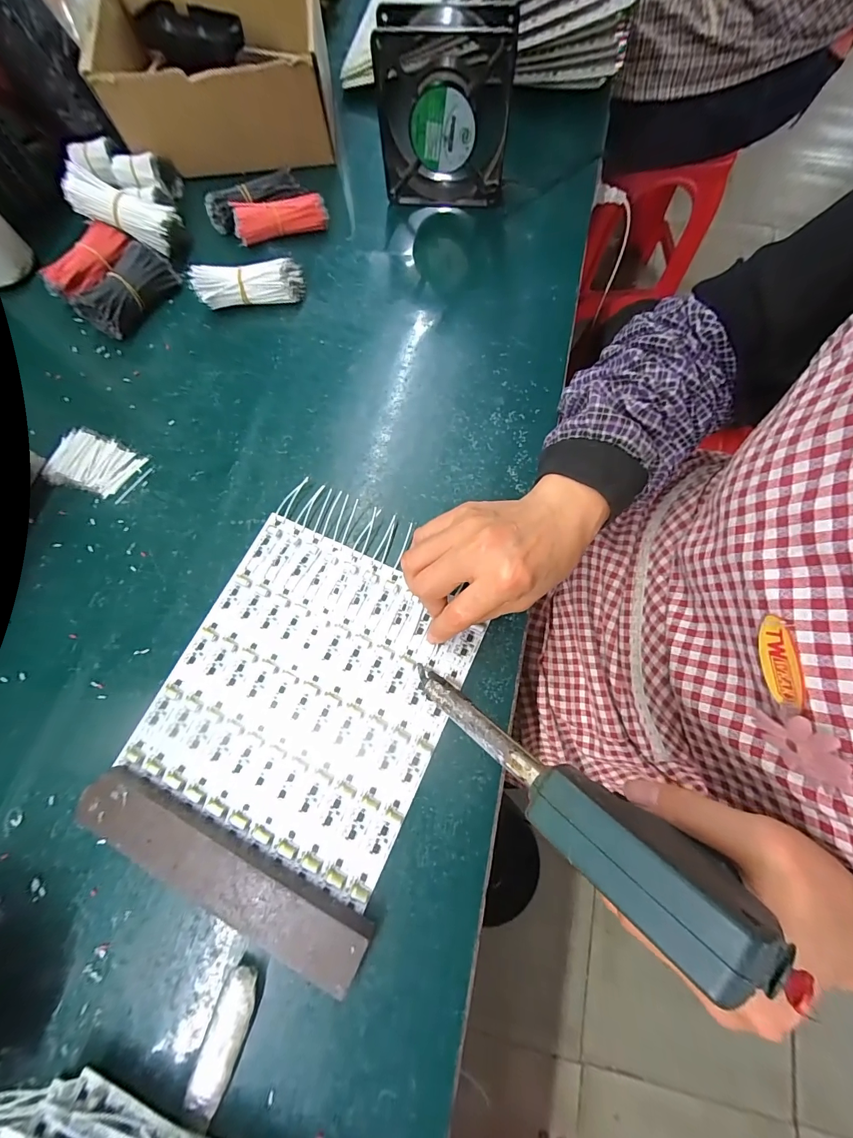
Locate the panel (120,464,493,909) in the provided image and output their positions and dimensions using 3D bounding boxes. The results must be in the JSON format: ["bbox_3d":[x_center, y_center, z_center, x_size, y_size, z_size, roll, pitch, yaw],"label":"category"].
[{"bbox_3d":[-0.079,0.074,0.287,0.193,0.004,0.225,24,75,8],"label":"panel"}]

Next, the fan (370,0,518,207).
[{"bbox_3d":[0.016,-0.432,0.376,0.125,0.126,0.044,10,73,4],"label":"fan"}]

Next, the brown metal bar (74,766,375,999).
[{"bbox_3d":[-0.129,0.187,0.244,0.199,0.020,0.035,24,75,9],"label":"brown metal bar"}]

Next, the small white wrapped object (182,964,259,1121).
[{"bbox_3d":[-0.115,0.268,0.222,0.021,0.013,0.067,16,74,6],"label":"small white wrapped object"}]

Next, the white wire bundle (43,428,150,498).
[{"bbox_3d":[-0.291,-0.092,0.341,0.073,0.012,0.050,19,74,7],"label":"white wire bundle"}]

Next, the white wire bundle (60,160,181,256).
[{"bbox_3d":[-0.301,-0.359,0.388,0.091,0.028,0.038,16,73,-13],"label":"white wire bundle"}]

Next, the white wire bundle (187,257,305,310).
[{"bbox_3d":[-0.173,-0.279,0.383,0.100,0.033,0.033,-11,73,-2],"label":"white wire bundle"}]

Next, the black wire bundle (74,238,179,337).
[{"bbox_3d":[-0.295,-0.276,0.384,0.045,0.036,0.100,32,76,11],"label":"black wire bundle"}]

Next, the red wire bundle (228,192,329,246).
[{"bbox_3d":[-0.152,-0.368,0.408,0.094,0.028,0.027,-13,73,-3],"label":"red wire bundle"}]

